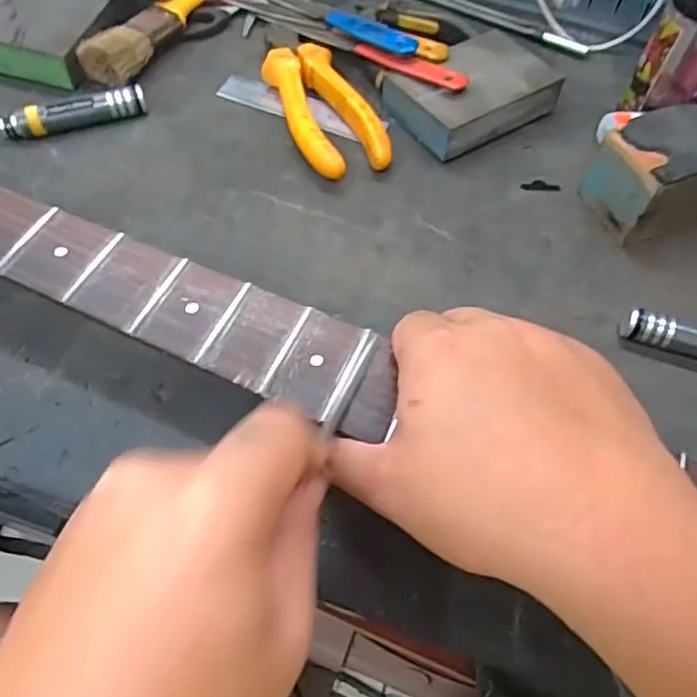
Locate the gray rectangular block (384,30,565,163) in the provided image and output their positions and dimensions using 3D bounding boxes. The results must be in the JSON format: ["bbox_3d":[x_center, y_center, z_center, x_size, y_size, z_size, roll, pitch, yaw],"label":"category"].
[{"bbox_3d":[0.084,-0.172,0.409,0.100,0.032,0.071,-28,65,-18],"label":"gray rectangular block"}]

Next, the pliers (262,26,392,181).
[{"bbox_3d":[-0.022,-0.169,0.407,0.054,0.022,0.146,-18,62,-13],"label":"pliers"}]

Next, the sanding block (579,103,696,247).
[{"bbox_3d":[0.185,-0.104,0.361,0.074,0.054,0.053,-18,62,-13],"label":"sanding block"}]

